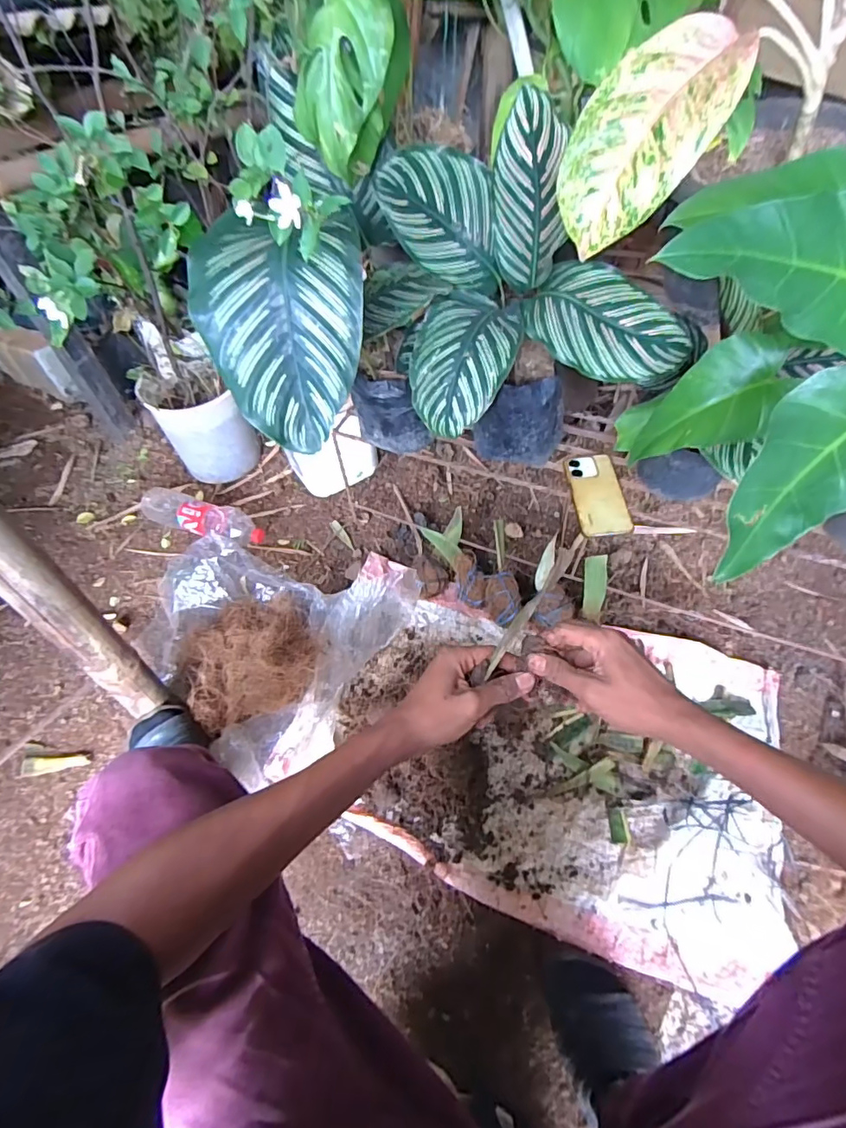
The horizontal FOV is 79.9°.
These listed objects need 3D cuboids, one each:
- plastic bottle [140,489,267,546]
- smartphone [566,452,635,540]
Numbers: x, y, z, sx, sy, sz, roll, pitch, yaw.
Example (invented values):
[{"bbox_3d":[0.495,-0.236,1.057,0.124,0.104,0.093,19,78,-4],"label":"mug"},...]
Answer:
[{"bbox_3d":[-0.512,-0.105,1.178,0.334,0.085,0.095,20,57,14],"label":"plastic bottle"},{"bbox_3d":[0.280,-0.115,0.816,0.076,0.012,0.163,-8,58,7],"label":"smartphone"}]

